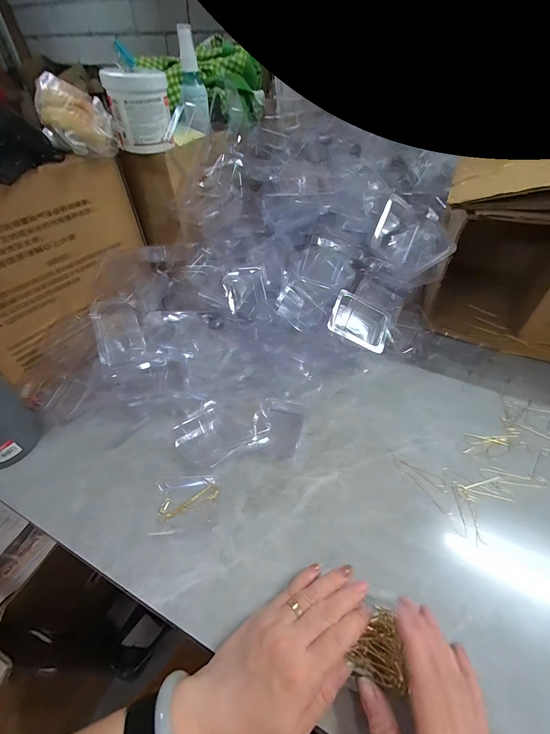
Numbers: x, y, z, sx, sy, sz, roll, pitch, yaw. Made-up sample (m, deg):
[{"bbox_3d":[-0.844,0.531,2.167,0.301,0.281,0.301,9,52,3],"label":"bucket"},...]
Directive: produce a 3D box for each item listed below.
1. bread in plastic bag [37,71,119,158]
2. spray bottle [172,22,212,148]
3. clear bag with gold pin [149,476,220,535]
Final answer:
[{"bbox_3d":[-0.246,-0.306,0.377,0.081,0.070,0.105,-20,49,-19],"label":"bread in plastic bag"},{"bbox_3d":[-0.120,-0.393,0.441,0.037,0.148,0.058,5,5,3],"label":"spray bottle"},{"bbox_3d":[-0.101,0.157,0.350,0.068,0.005,0.061,-3,47,-4],"label":"clear bag with gold pin"}]

